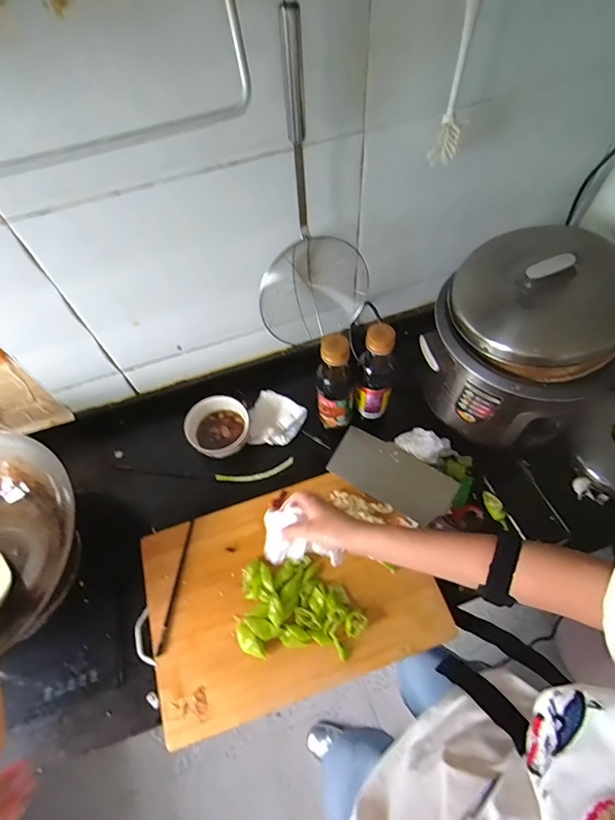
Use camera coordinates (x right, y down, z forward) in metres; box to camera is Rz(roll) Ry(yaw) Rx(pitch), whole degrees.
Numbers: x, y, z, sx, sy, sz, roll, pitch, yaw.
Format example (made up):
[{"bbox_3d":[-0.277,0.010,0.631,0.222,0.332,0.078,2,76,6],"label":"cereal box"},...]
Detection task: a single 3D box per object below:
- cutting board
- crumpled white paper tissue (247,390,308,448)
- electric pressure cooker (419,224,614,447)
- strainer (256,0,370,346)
[{"bbox_3d":[-0.031,0.270,0.648,0.423,0.032,0.297,-17,59,-7],"label":"cutting board"},{"bbox_3d":[-0.066,0.021,0.807,0.105,0.023,0.104,21,62,15],"label":"crumpled white paper tissue"},{"bbox_3d":[0.333,-0.111,0.659,0.243,0.278,0.239,30,65,19],"label":"electric pressure cooker"},{"bbox_3d":[0.003,-0.273,0.590,0.183,0.443,0.063,-21,60,-10],"label":"strainer"}]

